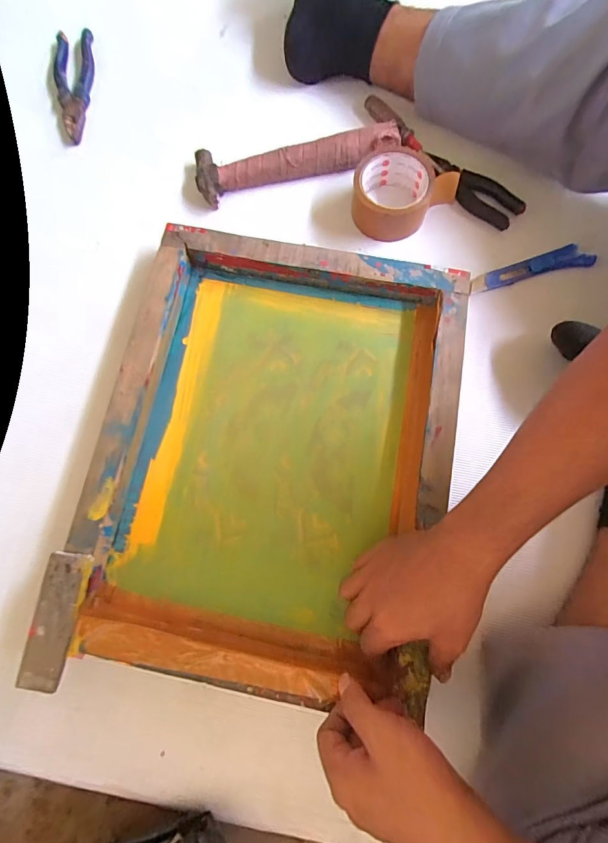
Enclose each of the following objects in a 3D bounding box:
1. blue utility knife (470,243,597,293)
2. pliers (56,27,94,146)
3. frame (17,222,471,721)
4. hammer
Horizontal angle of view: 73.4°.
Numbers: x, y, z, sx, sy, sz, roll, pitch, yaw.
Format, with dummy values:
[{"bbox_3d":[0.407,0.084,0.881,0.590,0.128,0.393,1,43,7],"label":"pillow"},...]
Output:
[{"bbox_3d":[0.276,-0.186,0.495,0.145,0.013,0.029,-15,78,-2],"label":"blue utility knife"},{"bbox_3d":[-0.337,-0.486,0.595,0.049,0.025,0.191,-4,78,1],"label":"pliers"},{"bbox_3d":[-0.032,0.021,0.428,0.347,0.057,0.454,11,79,4],"label":"frame"},{"bbox_3d":[-0.009,-0.332,0.523,0.263,0.029,0.074,-4,78,1],"label":"hammer"}]

